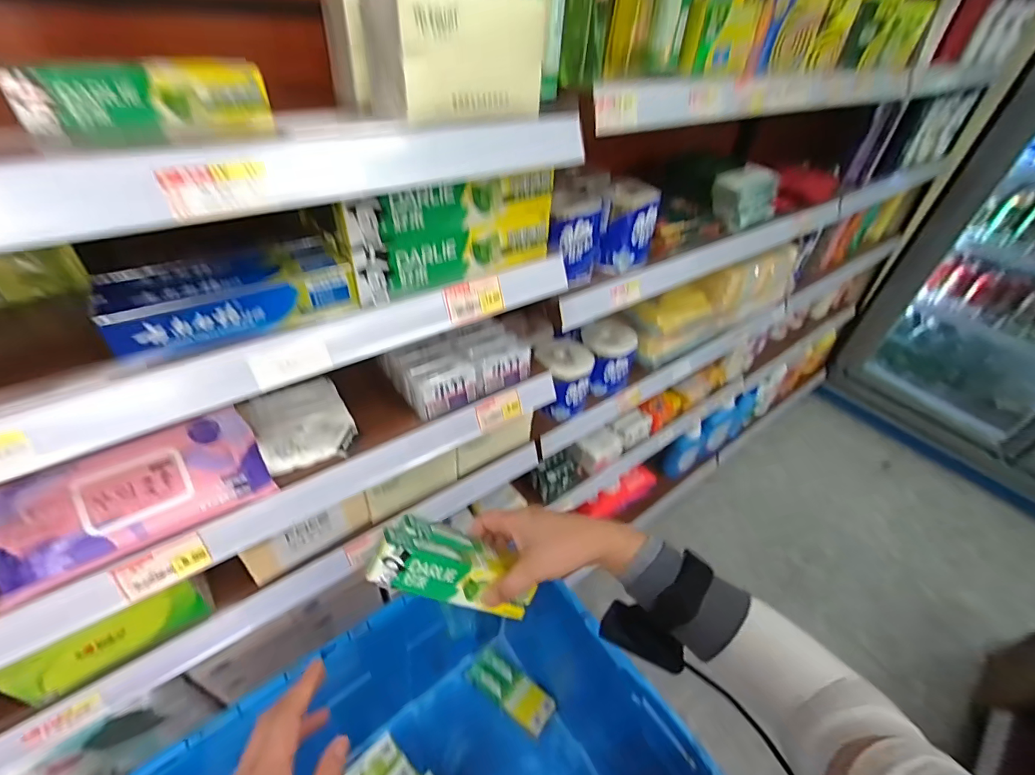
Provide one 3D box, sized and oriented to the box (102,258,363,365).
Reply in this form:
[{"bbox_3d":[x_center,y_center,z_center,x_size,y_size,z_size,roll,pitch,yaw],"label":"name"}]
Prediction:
[{"bbox_3d":[-0.230,-0.071,0.379,0.181,0.046,0.035,-22,48,-28],"label":"box"}]

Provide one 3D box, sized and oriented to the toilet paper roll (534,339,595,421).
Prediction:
[{"bbox_3d":[0.085,-0.016,0.829,0.099,0.108,0.112,1,41,-5],"label":"toilet paper roll"}]

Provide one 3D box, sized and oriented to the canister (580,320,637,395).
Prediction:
[{"bbox_3d":[0.177,-0.060,0.887,0.108,0.105,0.110,8,41,2],"label":"canister"}]

